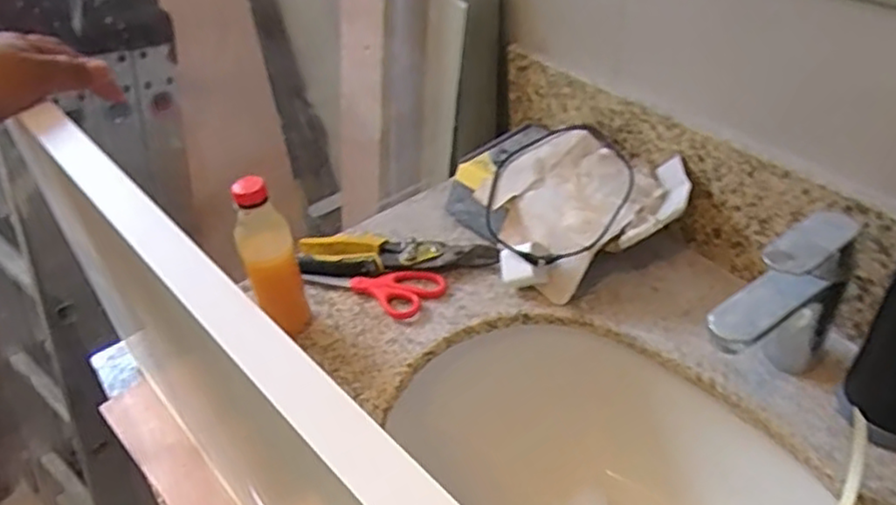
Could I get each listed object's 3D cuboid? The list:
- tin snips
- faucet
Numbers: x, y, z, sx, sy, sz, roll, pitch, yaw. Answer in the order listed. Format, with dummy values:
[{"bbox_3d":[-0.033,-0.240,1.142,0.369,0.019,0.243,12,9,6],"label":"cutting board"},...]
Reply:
[{"bbox_3d":[-0.058,0.003,0.782,0.222,0.025,0.060,0,41,7],"label":"tin snips"},{"bbox_3d":[0.270,0.058,0.573,0.139,0.167,0.039,-26,44,-22],"label":"faucet"}]

